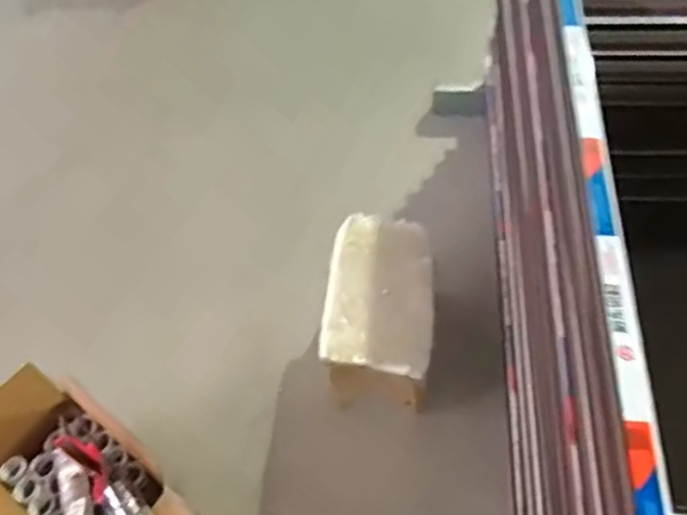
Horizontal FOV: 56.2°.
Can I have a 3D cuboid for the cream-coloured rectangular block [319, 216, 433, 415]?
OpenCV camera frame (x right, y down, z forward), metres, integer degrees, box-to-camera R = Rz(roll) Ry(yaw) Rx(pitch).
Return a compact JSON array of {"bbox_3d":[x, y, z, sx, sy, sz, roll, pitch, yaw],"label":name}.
[{"bbox_3d":[0.077,0.134,1.478,0.237,0.285,0.375,3,57,6],"label":"cream-coloured rectangular block"}]

